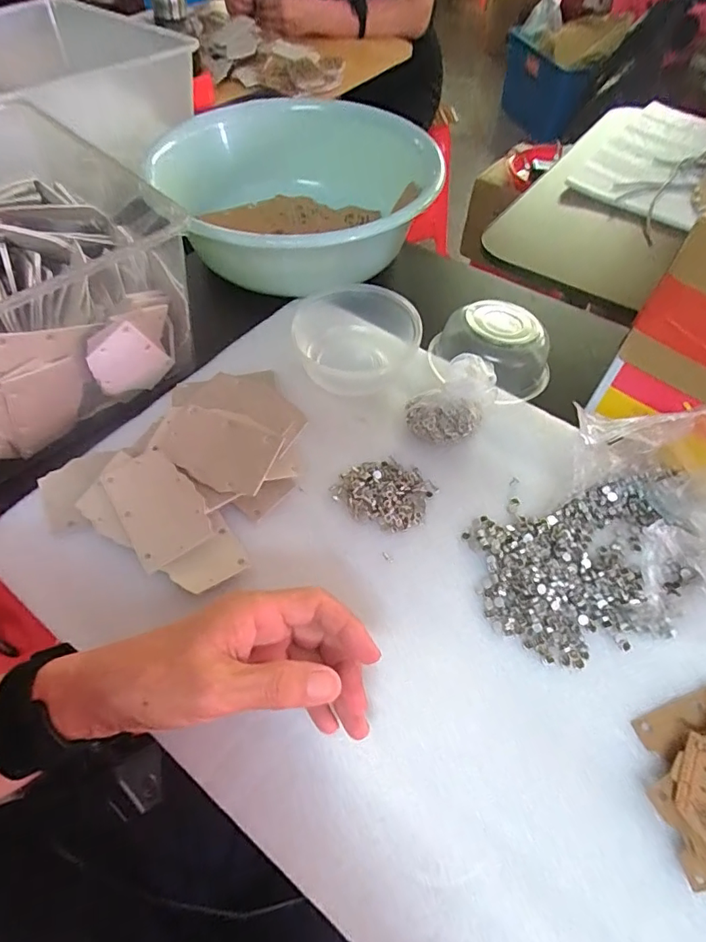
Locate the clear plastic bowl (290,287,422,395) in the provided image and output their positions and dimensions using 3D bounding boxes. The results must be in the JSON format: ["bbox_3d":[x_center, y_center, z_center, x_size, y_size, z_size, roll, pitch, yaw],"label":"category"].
[{"bbox_3d":[0.004,-0.115,0.448,0.108,0.047,0.111,0,56,1],"label":"clear plastic bowl"}]

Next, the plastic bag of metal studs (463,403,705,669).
[{"bbox_3d":[0.174,0.041,0.322,0.181,0.098,0.131,-15,57,-9],"label":"plastic bag of metal studs"}]

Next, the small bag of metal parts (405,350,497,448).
[{"bbox_3d":[0.079,-0.057,0.411,0.058,0.052,0.065,28,61,18],"label":"small bag of metal parts"}]

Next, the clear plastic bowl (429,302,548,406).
[{"bbox_3d":[0.127,-0.104,0.453,0.089,0.058,0.093,0,56,-1],"label":"clear plastic bowl"}]

